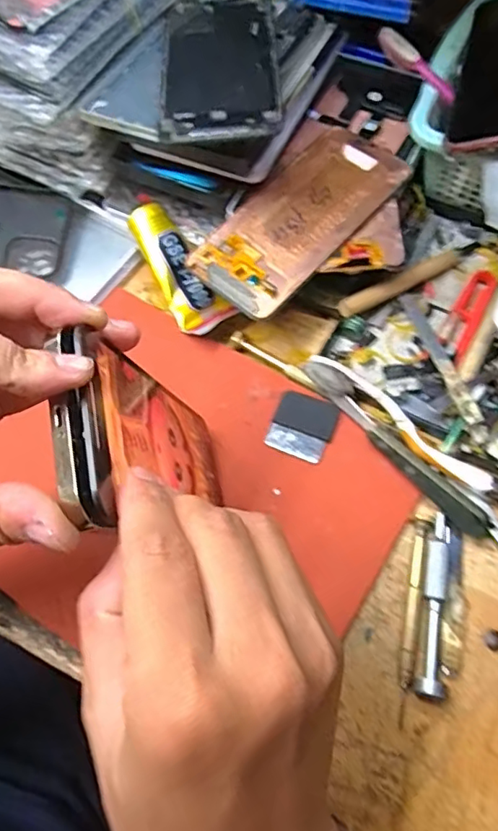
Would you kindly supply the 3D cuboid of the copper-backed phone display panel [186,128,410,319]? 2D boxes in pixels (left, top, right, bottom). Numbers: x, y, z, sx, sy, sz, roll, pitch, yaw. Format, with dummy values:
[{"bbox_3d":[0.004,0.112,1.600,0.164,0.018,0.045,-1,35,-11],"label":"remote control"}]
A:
[{"bbox_3d":[0.036,-0.132,0.375,0.071,0.005,0.149,42,79,18],"label":"copper-backed phone display panel"}]

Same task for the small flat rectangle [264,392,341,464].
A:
[{"bbox_3d":[0.034,0.006,0.357,0.038,0.004,0.042,18,68,11],"label":"small flat rectangle"}]

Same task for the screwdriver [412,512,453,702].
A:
[{"bbox_3d":[0.102,0.102,0.307,0.015,0.016,0.097,12,67,9],"label":"screwdriver"}]

